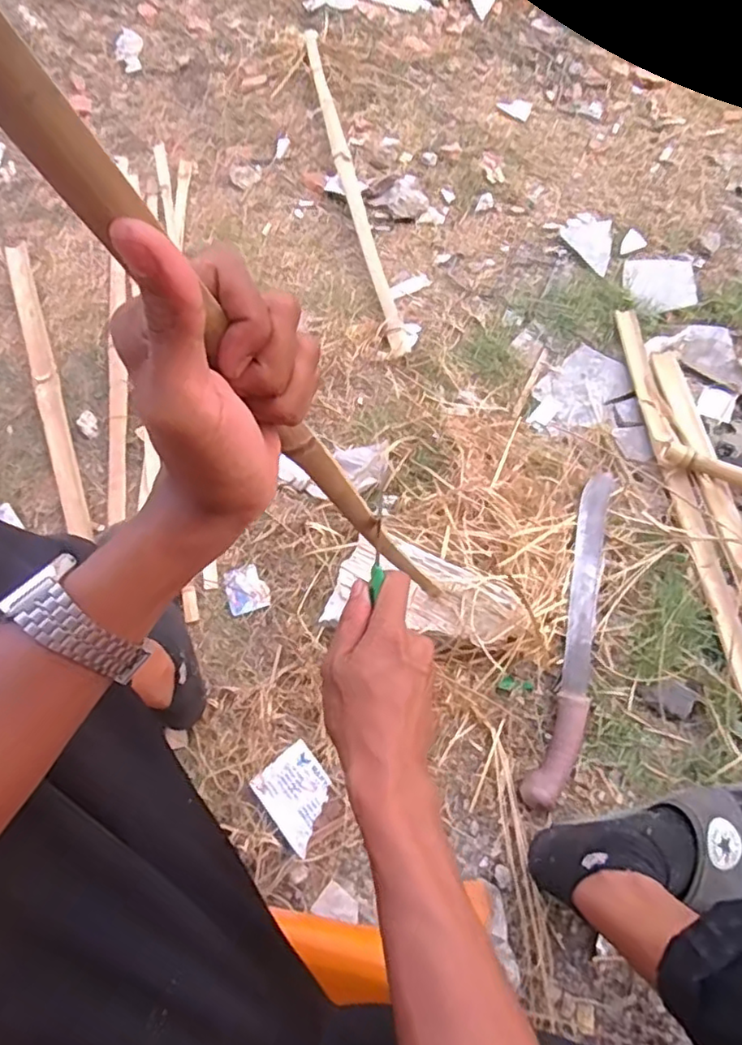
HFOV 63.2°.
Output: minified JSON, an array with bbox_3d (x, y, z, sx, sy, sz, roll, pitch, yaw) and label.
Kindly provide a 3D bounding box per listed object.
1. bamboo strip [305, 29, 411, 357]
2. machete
[{"bbox_3d":[-0.039,-0.590,1.031,0.029,0.021,0.754,-11,69,-6],"label":"bamboo strip"},{"bbox_3d":[0.245,0.124,0.711,0.048,0.021,0.401,17,68,5],"label":"machete"}]

